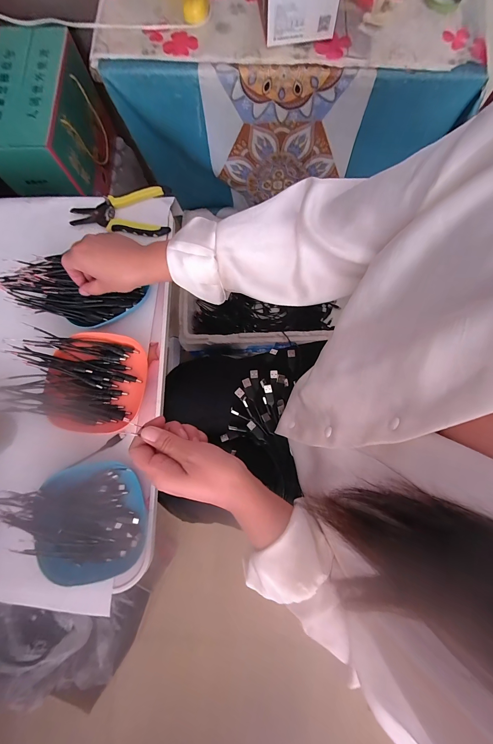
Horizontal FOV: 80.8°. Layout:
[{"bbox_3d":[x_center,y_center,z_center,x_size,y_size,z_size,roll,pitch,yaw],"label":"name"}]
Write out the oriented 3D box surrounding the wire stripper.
[{"bbox_3d":[-0.209,-0.263,0.476,0.160,0.017,0.085,-2,78,0],"label":"wire stripper"}]

